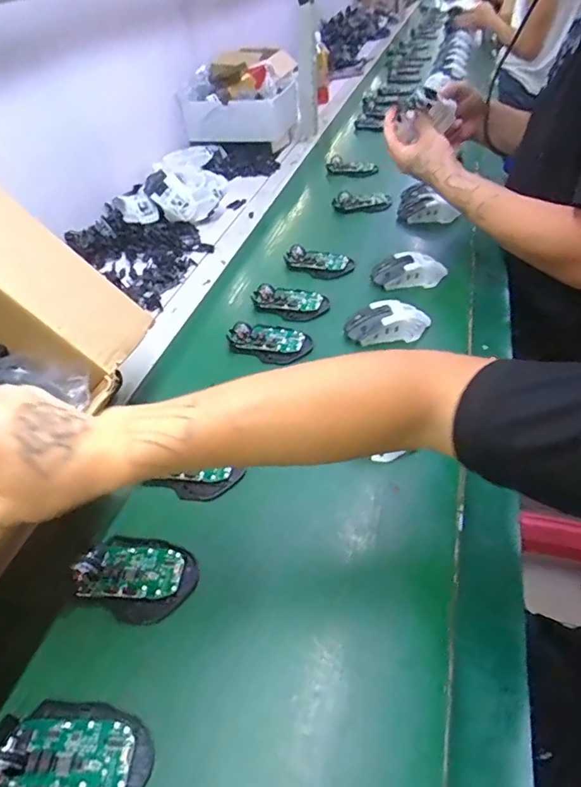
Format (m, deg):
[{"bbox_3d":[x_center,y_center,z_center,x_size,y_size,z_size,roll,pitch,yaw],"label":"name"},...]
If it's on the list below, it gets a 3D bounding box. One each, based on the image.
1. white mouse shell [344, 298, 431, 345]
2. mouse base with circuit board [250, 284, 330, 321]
[{"bbox_3d":[0.131,-0.095,0.657,0.113,0.042,0.057,-3,44,2],"label":"white mouse shell"},{"bbox_3d":[-0.004,-0.141,0.724,0.113,0.025,0.067,16,48,20],"label":"mouse base with circuit board"}]

